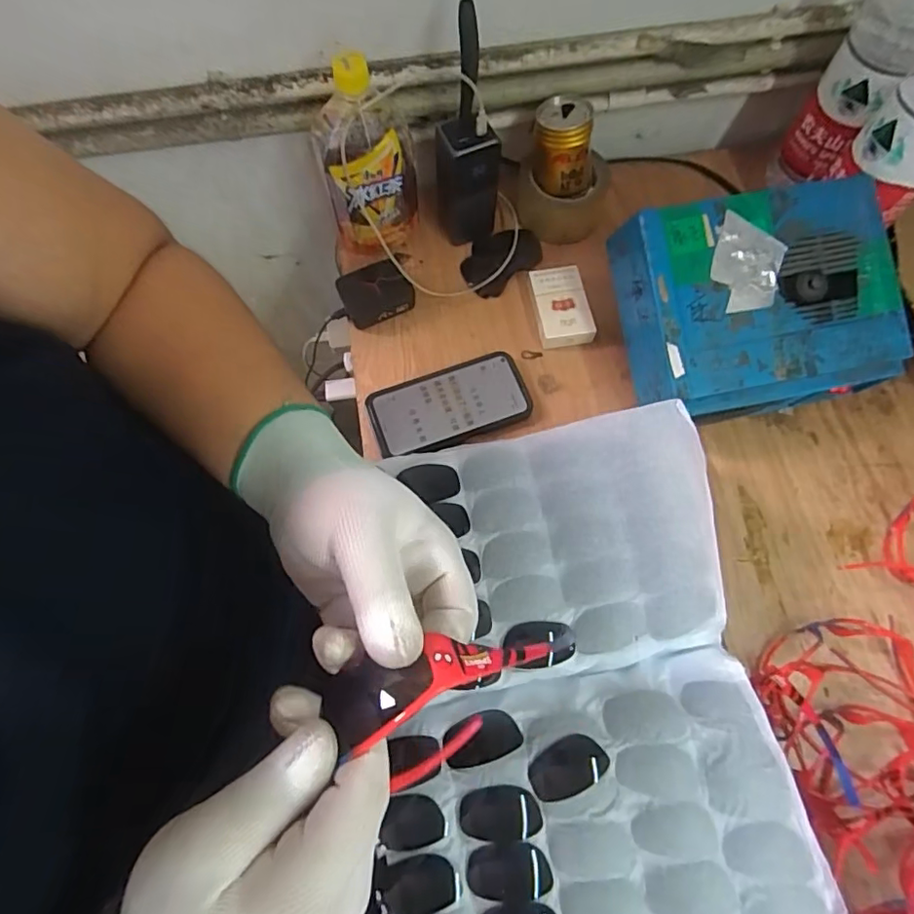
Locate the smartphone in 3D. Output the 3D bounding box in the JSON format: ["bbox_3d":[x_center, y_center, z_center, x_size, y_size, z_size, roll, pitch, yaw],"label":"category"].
[{"bbox_3d":[-0.007,-0.053,0.572,0.162,0.010,0.082,-19,71,-7],"label":"smartphone"}]

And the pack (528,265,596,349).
[{"bbox_3d":[0.114,-0.167,0.607,0.056,0.025,0.089,-10,70,-4],"label":"pack"}]

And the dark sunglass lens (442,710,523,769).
[{"bbox_3d":[0.018,0.202,0.394,0.054,0.011,0.030,-17,71,-5],"label":"dark sunglass lens"}]

